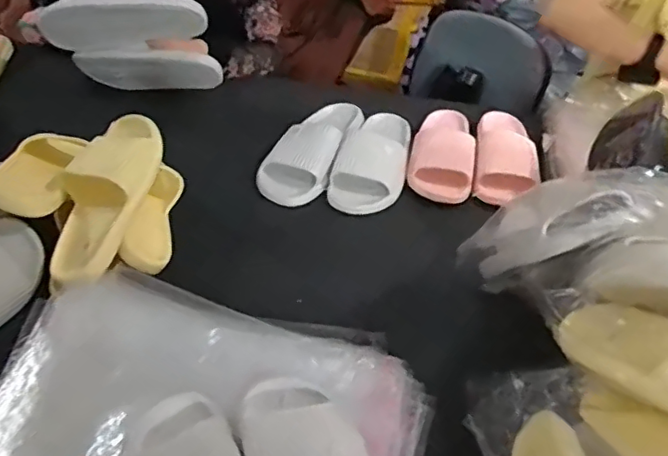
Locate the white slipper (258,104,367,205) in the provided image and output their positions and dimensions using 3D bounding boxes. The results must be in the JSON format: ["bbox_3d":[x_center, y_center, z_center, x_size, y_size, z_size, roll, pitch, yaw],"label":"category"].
[{"bbox_3d":[-0.034,-0.143,0.953,0.111,0.067,0.269,14,43,13],"label":"white slipper"}]

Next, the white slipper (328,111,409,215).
[{"bbox_3d":[0.075,-0.124,0.931,0.105,0.069,0.235,14,43,13],"label":"white slipper"}]

